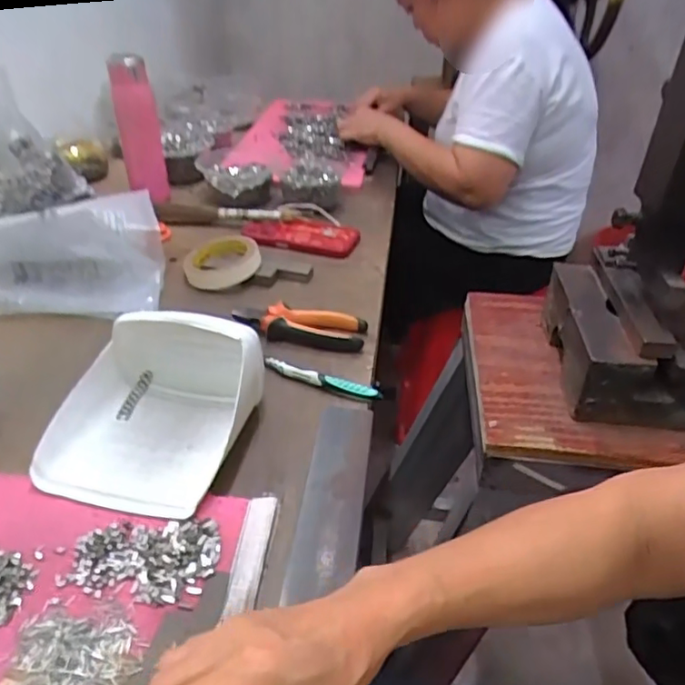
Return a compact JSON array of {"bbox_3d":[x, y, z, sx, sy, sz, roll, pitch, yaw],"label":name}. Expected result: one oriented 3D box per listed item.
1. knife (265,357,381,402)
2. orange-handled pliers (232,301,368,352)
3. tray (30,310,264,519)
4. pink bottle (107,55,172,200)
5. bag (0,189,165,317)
[{"bbox_3d":[-0.022,0.035,0.586,0.127,0.019,0.013,14,37,18],"label":"knife"},{"bbox_3d":[-0.050,-0.018,0.650,0.148,0.020,0.048,7,36,8],"label":"orange-handled pliers"},{"bbox_3d":[-0.165,0.044,0.503,0.151,0.085,0.175,10,36,12],"label":"tray"},{"bbox_3d":[-0.326,-0.336,0.941,0.071,0.223,0.060,-10,37,-14],"label":"pink bottle"},{"bbox_3d":[-0.379,-0.120,0.739,0.286,0.098,0.183,-3,36,-7],"label":"bag"}]

